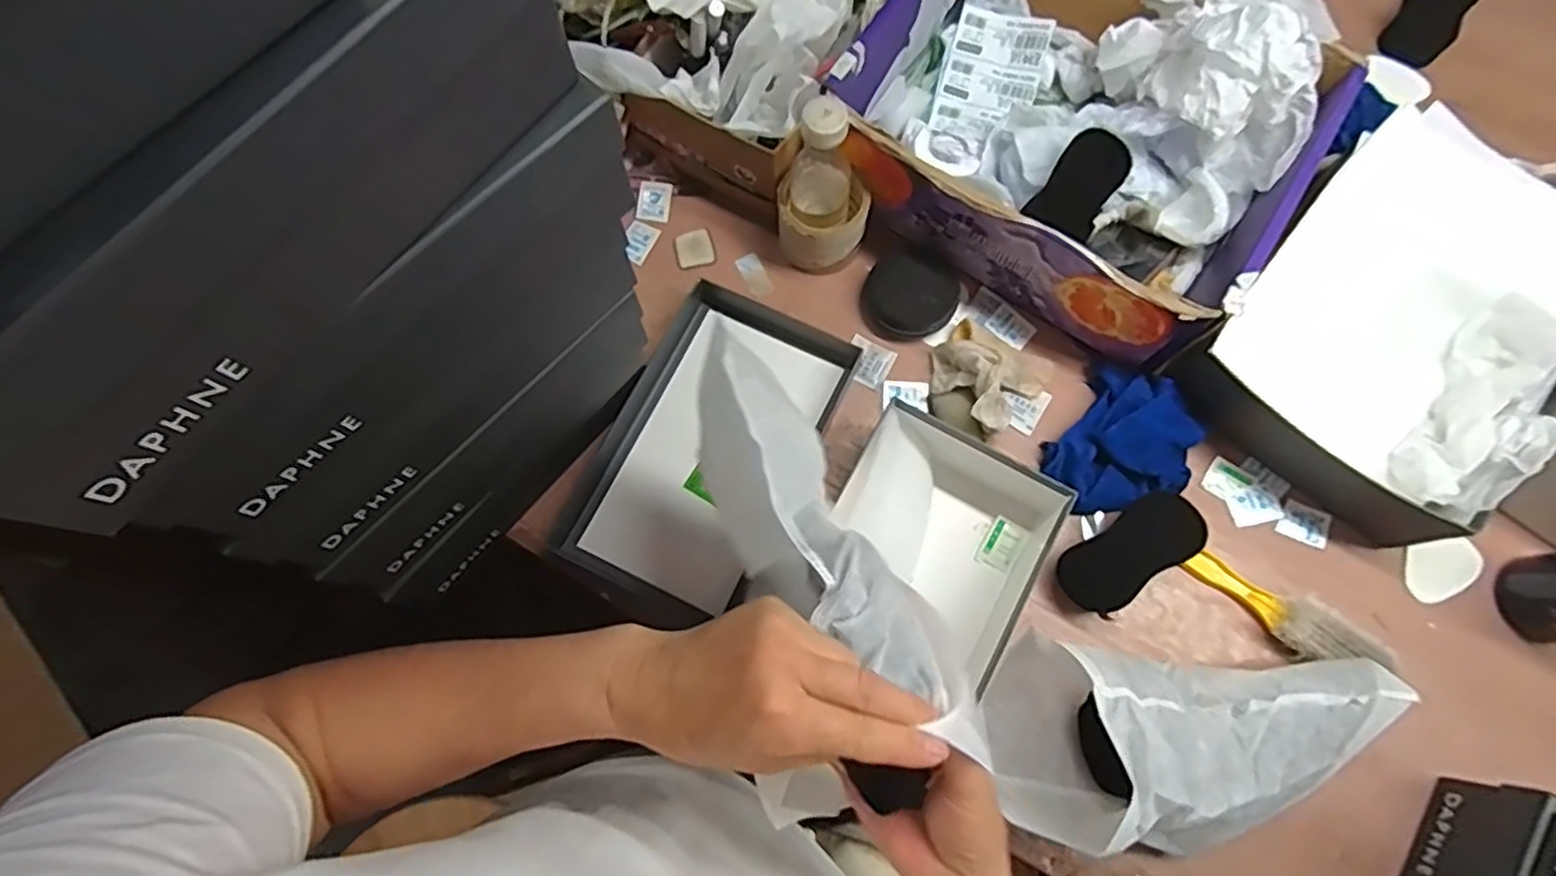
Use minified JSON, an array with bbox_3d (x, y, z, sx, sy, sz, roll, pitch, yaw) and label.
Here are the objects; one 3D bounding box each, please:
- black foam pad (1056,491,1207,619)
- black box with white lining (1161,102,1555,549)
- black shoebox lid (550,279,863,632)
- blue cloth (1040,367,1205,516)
[{"bbox_3d":[0.313,0.104,0.643,0.128,0.025,0.060,-44,77,20],"label":"black foam pad"},{"bbox_3d":[0.569,-0.105,0.662,0.242,0.117,0.322,38,78,10],"label":"black box with white lining"},{"bbox_3d":[-0.070,0.014,0.690,0.178,0.047,0.301,28,77,8],"label":"black shoebox lid"},{"bbox_3d":[0.327,0.011,0.679,0.122,0.047,0.147,39,78,10],"label":"blue cloth"}]

